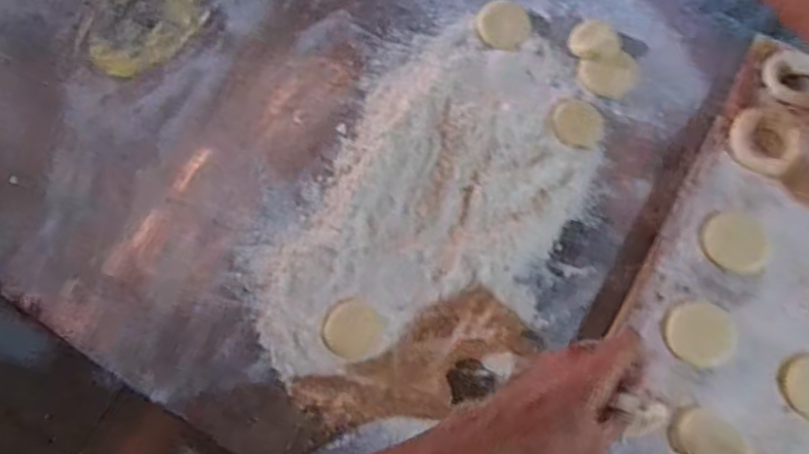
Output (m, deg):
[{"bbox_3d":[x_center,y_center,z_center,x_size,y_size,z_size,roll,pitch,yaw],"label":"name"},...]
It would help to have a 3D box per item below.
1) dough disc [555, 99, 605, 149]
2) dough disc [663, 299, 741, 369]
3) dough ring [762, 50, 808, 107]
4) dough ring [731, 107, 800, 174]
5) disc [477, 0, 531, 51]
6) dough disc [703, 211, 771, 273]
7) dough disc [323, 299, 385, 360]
[{"bbox_3d":[0.172,-0.102,0.620,0.049,0.009,0.053,0,68,-1],"label":"dough disc"},{"bbox_3d":[0.248,0.089,0.528,0.056,0.006,0.053,0,68,-1],"label":"dough disc"},{"bbox_3d":[0.383,-0.142,0.618,0.067,0.018,0.062,0,68,-1],"label":"dough ring"},{"bbox_3d":[0.342,-0.083,0.593,0.065,0.019,0.066,0,68,-1],"label":"dough ring"},{"bbox_3d":[0.103,-0.210,0.656,0.053,0.005,0.058,0,68,-1],"label":"disc"},{"bbox_3d":[0.294,0.012,0.558,0.054,0.004,0.058,0,68,-1],"label":"dough disc"},{"bbox_3d":[-0.043,0.087,0.536,0.047,0.007,0.050,0,68,-1],"label":"dough disc"}]

